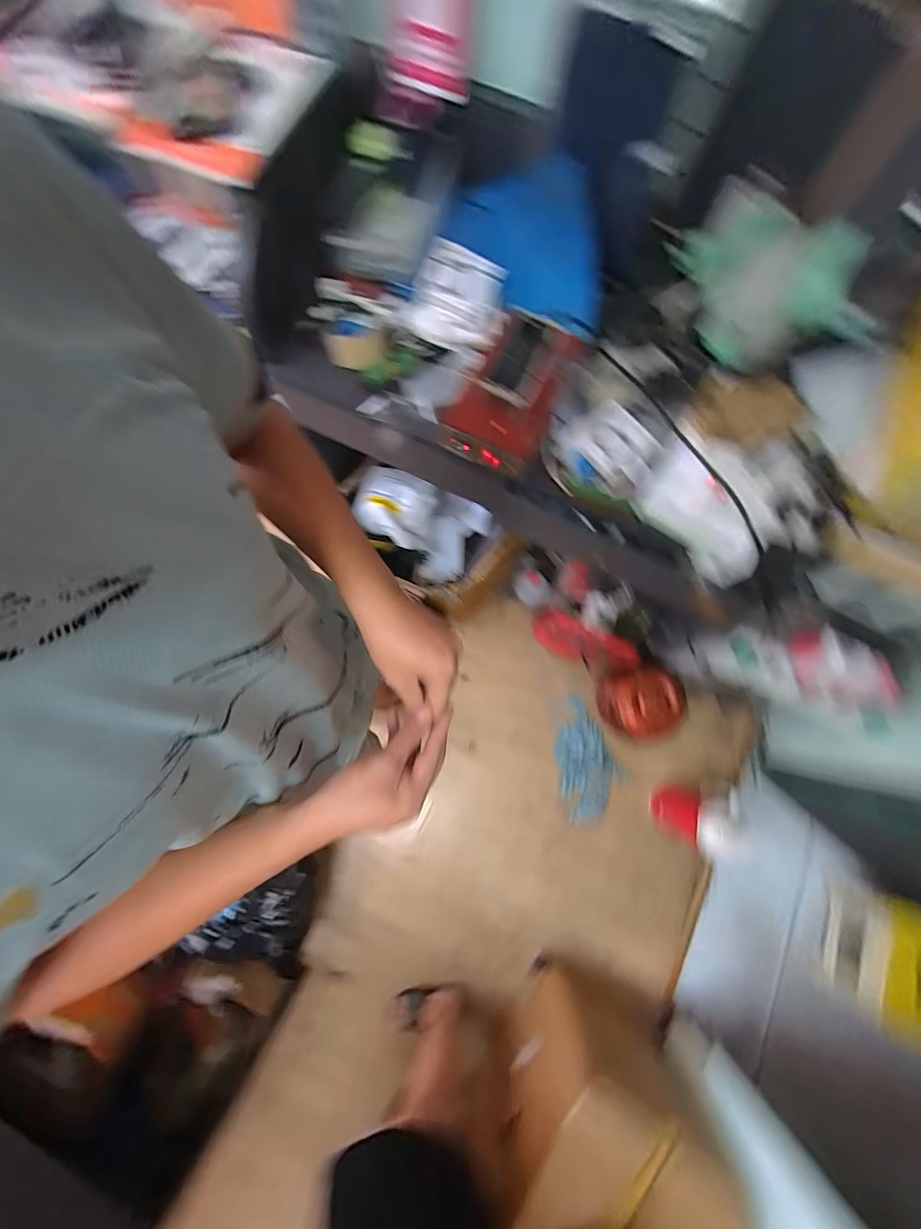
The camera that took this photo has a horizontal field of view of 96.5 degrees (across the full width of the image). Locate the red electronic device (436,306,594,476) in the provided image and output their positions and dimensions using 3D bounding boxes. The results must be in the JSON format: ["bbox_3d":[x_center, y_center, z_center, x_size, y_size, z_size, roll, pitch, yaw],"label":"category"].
[{"bbox_3d":[0.083,-0.389,0.703,0.174,0.130,0.232,25,78,4],"label":"red electronic device"}]

